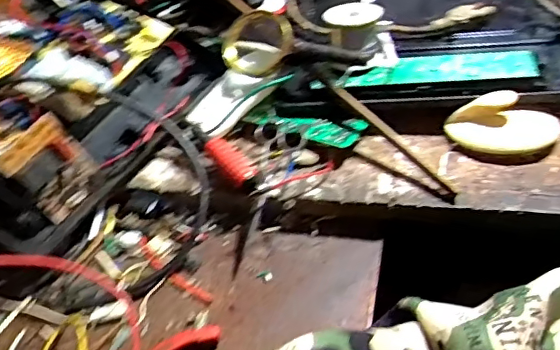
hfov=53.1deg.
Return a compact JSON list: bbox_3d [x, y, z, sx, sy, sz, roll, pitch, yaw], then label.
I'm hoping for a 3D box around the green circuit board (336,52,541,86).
[{"bbox_3d":[0.155,-0.108,0.552,0.186,0.011,0.035,-2,53,5],"label":"green circuit board"}]

